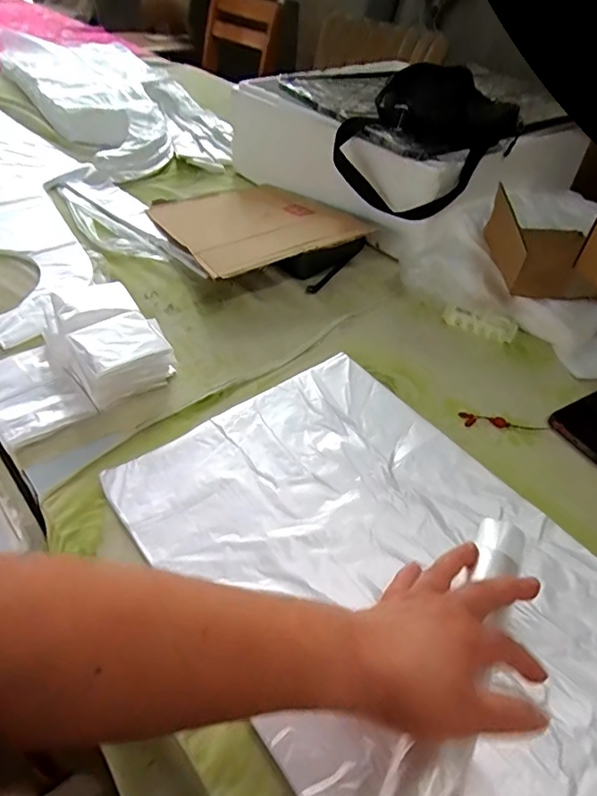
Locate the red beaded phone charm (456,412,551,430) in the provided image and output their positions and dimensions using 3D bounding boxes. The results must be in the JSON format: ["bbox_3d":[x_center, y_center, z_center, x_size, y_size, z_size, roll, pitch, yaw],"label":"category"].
[{"bbox_3d":[0.223,0.029,0.554,0.092,0.006,0.017,11,47,6],"label":"red beaded phone charm"}]

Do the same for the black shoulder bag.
[{"bbox_3d":[0.181,-0.371,0.722,0.190,0.149,0.178,-27,53,-29],"label":"black shoulder bag"}]

